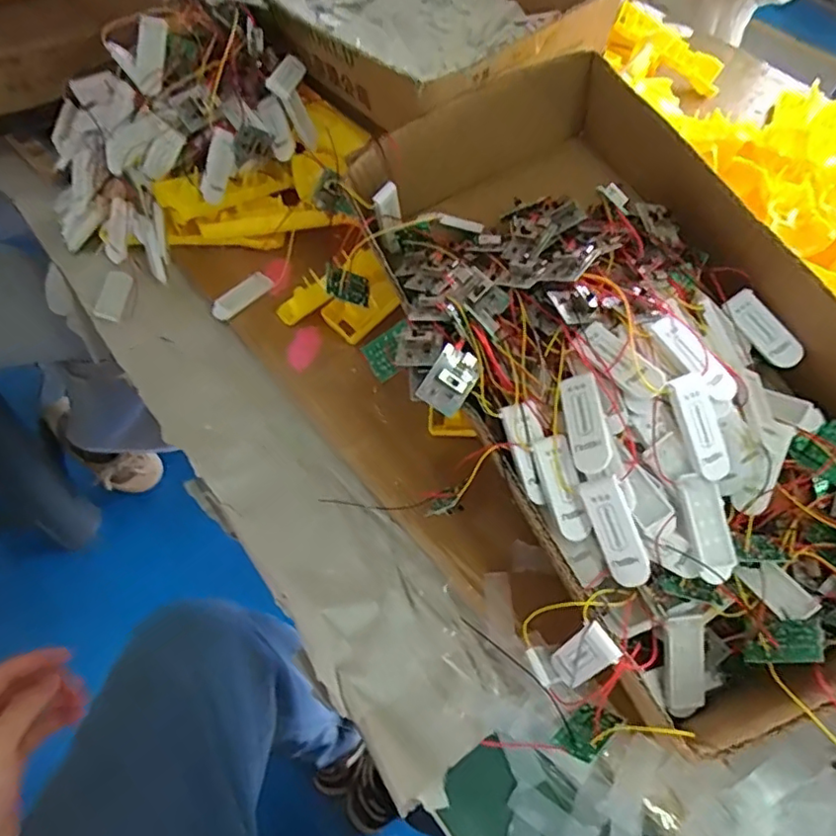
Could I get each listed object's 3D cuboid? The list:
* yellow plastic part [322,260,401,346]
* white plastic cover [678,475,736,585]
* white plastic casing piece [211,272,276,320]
[{"bbox_3d":[-0.047,-0.100,0.516,0.068,0.012,0.041,-44,98,-8],"label":"yellow plastic part"},{"bbox_3d":[0.154,0.058,0.313,0.021,0.006,0.057,-10,82,-12],"label":"white plastic cover"},{"bbox_3d":[-0.154,-0.107,0.518,0.020,0.006,0.059,47,64,-4],"label":"white plastic casing piece"}]

